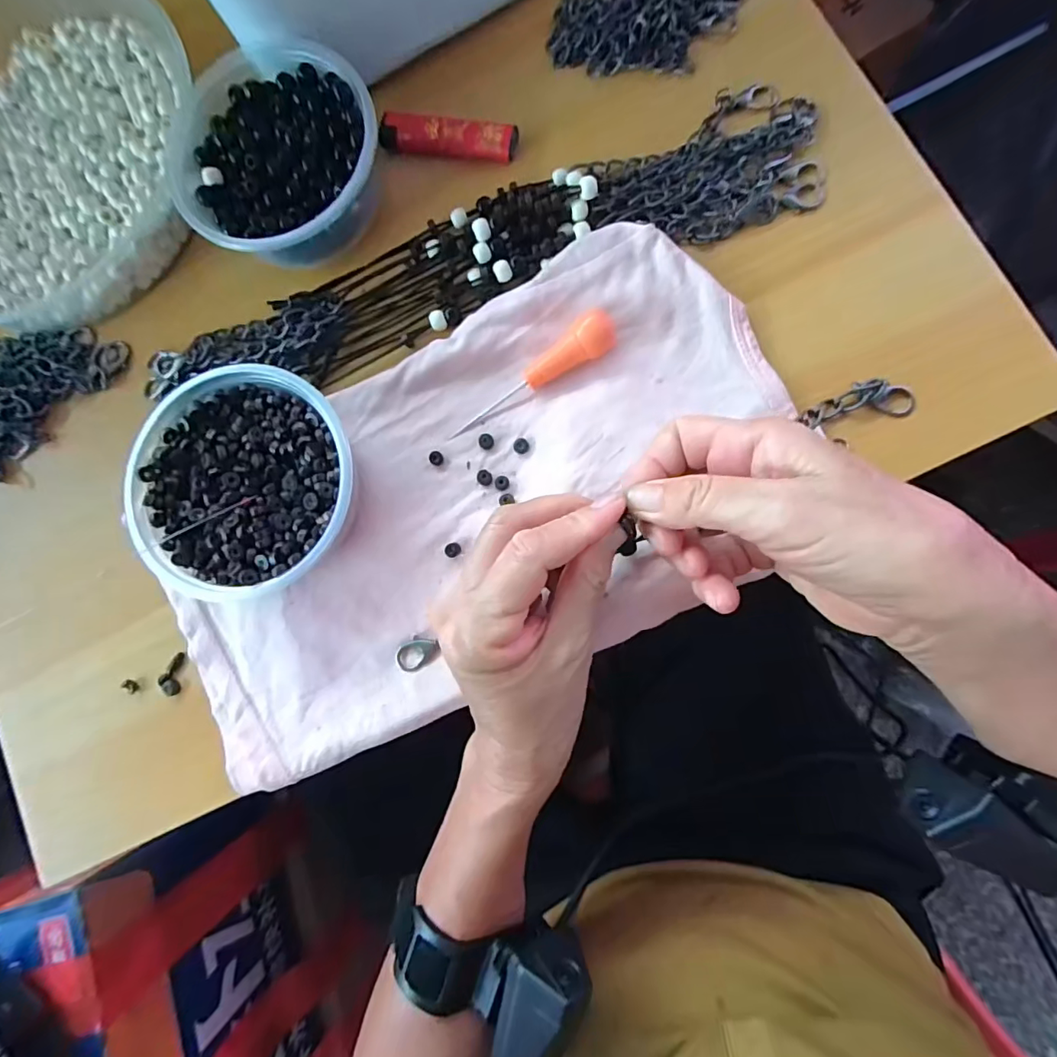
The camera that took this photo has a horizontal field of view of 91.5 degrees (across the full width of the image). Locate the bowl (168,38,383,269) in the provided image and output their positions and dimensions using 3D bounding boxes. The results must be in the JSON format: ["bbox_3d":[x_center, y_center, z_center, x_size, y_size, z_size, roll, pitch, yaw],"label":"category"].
[{"bbox_3d":[-0.132,-0.200,0.280,0.110,0.040,0.119,-18,81,4],"label":"bowl"}]

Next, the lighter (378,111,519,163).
[{"bbox_3d":[-0.047,-0.222,0.292,0.079,0.008,0.021,9,84,7],"label":"lighter"}]

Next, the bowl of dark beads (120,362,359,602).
[{"bbox_3d":[-0.140,-0.023,0.261,0.108,0.042,0.108,-1,83,6],"label":"bowl of dark beads"}]

